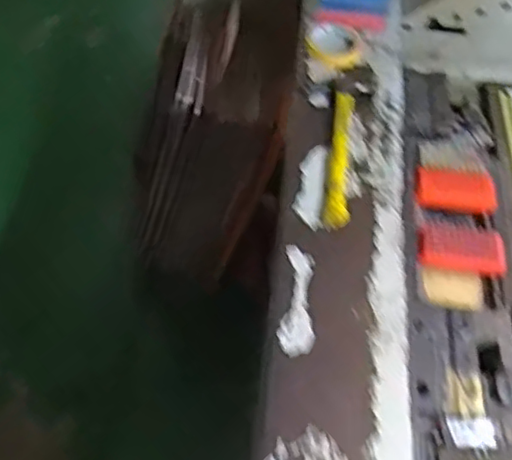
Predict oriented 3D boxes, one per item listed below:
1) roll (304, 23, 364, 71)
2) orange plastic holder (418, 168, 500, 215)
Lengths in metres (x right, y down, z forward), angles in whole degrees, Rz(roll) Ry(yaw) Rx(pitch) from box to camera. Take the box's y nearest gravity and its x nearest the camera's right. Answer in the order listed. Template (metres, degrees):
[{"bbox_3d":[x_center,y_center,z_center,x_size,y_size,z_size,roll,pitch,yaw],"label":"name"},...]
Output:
[{"bbox_3d":[0.127,-0.302,1.020,0.096,0.023,0.093,2,54,-3],"label":"roll"},{"bbox_3d":[0.303,-0.059,0.938,0.125,0.019,0.069,5,54,-2],"label":"orange plastic holder"}]

